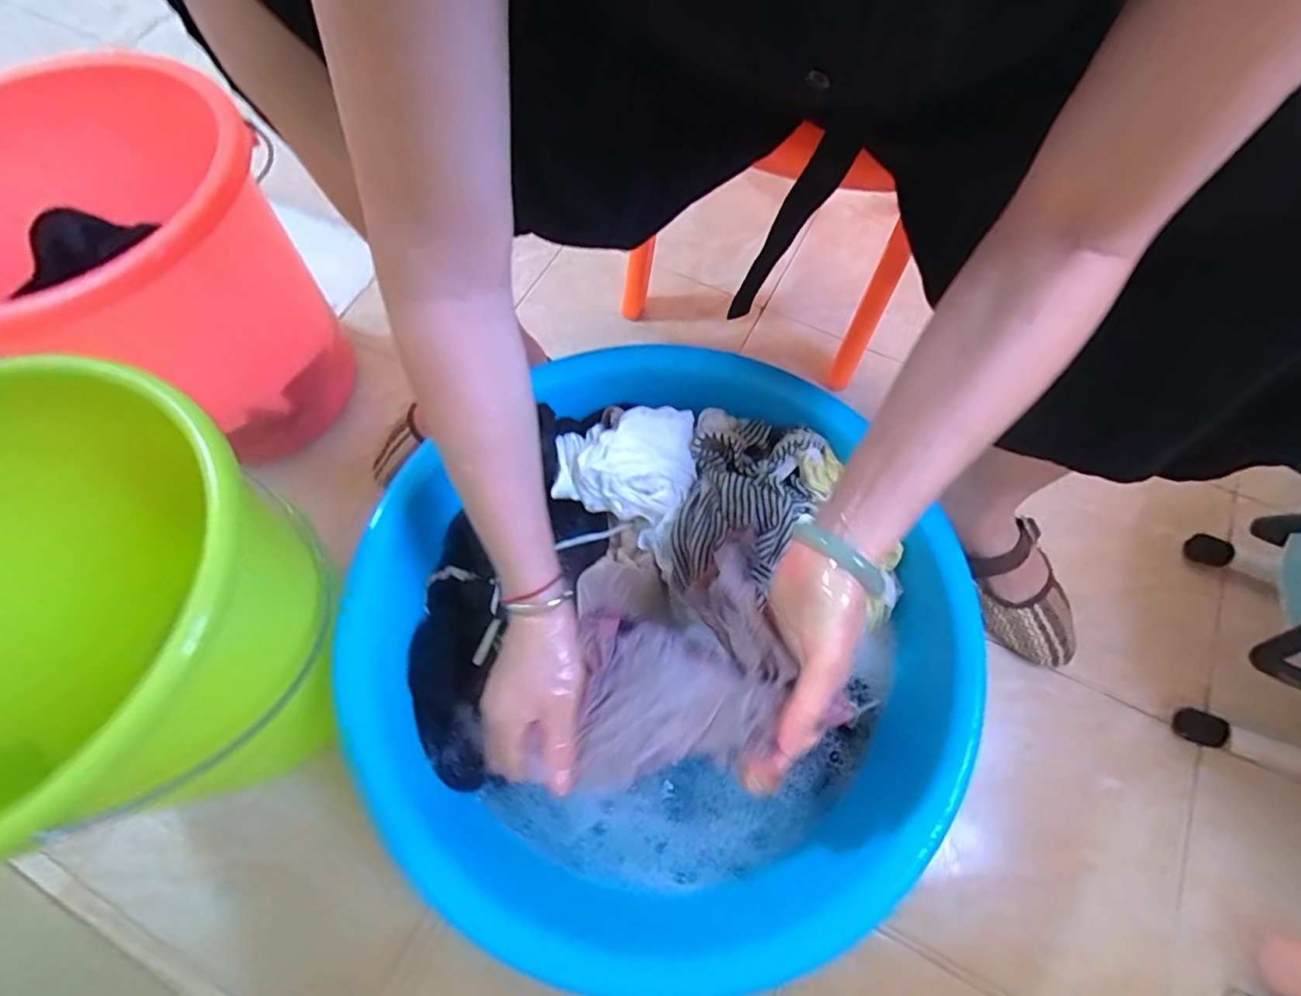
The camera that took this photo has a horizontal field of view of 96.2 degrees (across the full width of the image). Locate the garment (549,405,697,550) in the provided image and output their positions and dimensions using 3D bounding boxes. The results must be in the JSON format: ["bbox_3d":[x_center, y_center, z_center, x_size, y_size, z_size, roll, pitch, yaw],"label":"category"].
[{"bbox_3d":[-0.019,-0.040,0.522,0.121,0.061,0.123,25,70,12],"label":"garment"}]

